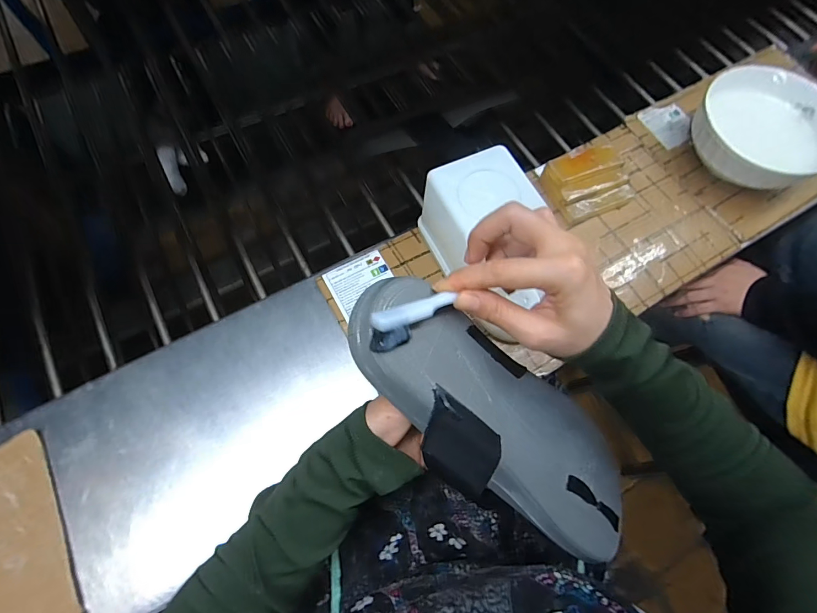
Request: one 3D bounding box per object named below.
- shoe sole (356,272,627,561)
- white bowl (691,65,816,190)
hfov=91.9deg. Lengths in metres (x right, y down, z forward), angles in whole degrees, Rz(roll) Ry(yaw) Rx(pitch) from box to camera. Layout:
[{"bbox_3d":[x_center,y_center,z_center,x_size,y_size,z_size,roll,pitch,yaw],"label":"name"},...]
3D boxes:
[{"bbox_3d":[0.068,0.083,0.278,0.264,0.040,0.094,41,67,-19],"label":"shoe sole"},{"bbox_3d":[0.472,-0.234,0.543,0.172,0.081,0.172,1,69,-1],"label":"white bowl"}]

